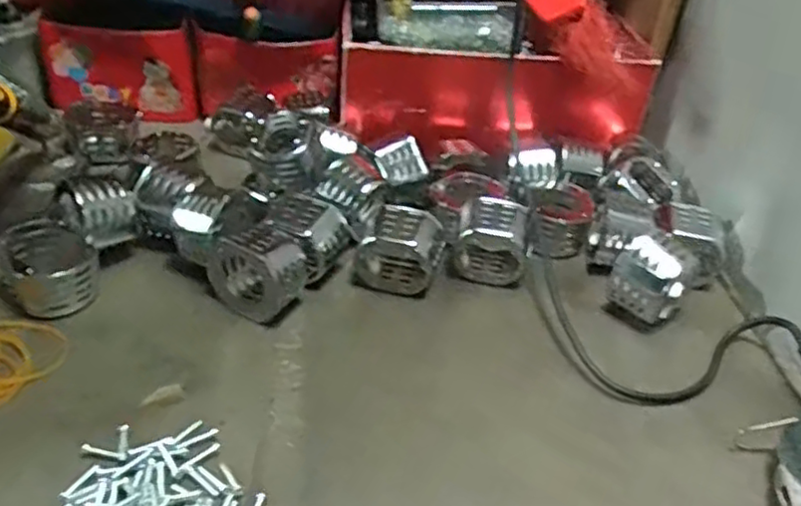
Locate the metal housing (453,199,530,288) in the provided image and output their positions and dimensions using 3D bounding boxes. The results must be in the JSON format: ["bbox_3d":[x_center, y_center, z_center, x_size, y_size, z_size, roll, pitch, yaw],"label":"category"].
[{"bbox_3d":[0.065,-0.009,0.499,0.052,0.050,0.049,10,37,4],"label":"metal housing"}]

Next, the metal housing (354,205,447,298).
[{"bbox_3d":[0.000,0.000,0.481,0.055,0.051,0.035,11,37,6],"label":"metal housing"}]

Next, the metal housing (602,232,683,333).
[{"bbox_3d":[0.168,0.019,0.471,0.042,0.054,0.038,28,42,26],"label":"metal housing"}]

